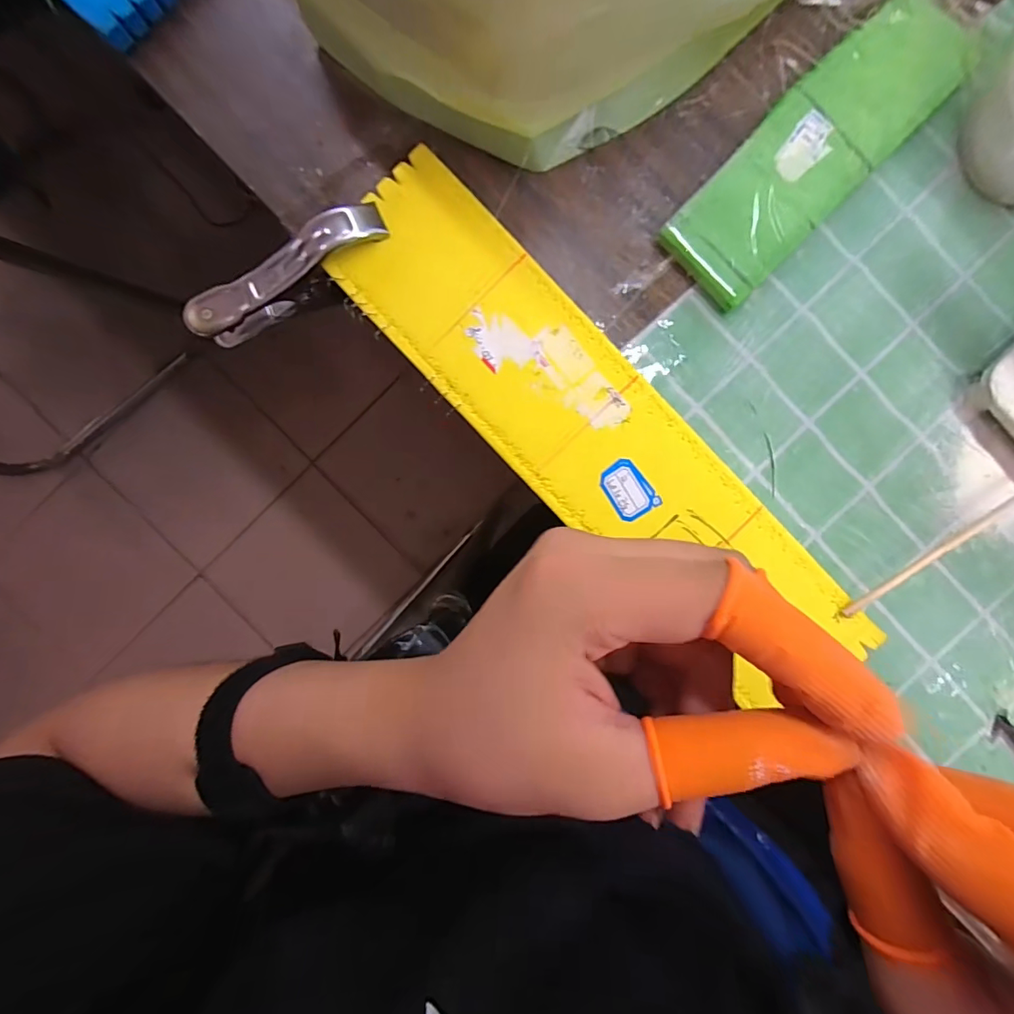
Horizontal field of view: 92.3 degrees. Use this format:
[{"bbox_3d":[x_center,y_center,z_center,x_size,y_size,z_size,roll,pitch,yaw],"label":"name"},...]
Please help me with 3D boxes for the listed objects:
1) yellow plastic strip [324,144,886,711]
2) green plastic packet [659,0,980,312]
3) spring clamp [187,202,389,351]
[{"bbox_3d":[0.049,-0.035,0.256,0.086,0.012,0.328,-44,92,1],"label":"yellow plastic strip"},{"bbox_3d":[0.162,-0.188,0.253,0.056,0.014,0.182,45,91,-2],"label":"green plastic packet"},{"bbox_3d":[-0.116,-0.121,0.263,0.119,0.037,0.031,-27,92,14],"label":"spring clamp"}]

